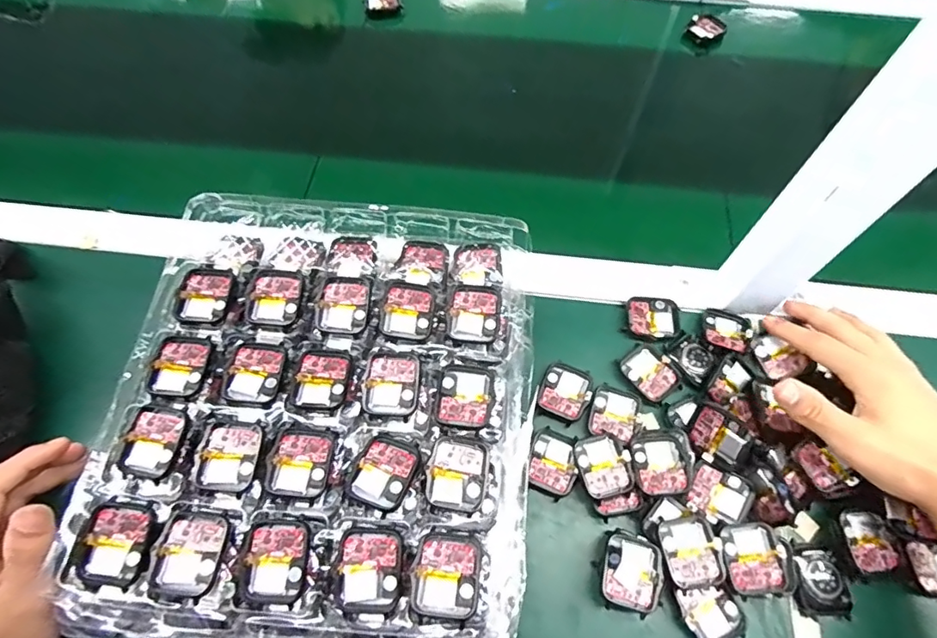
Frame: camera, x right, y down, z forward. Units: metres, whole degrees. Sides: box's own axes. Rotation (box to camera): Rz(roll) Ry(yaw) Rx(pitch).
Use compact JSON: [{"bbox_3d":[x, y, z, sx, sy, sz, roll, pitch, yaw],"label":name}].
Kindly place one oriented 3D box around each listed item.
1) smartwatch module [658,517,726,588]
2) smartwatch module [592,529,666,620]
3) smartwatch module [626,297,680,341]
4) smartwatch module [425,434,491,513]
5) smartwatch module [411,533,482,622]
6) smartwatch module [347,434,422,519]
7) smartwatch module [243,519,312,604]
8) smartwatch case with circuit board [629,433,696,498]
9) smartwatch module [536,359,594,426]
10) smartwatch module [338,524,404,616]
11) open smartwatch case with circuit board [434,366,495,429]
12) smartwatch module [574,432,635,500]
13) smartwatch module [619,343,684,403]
[{"bbox_3d":[0.149,0.156,0.343,0.038,0.007,0.041,-10,64,-4],"label":"smartwatch module"},{"bbox_3d":[0.108,0.170,0.344,0.040,0.021,0.047,12,64,7],"label":"smartwatch module"},{"bbox_3d":[0.155,0.000,0.430,0.042,0.006,0.038,3,63,2],"label":"smartwatch module"},{"bbox_3d":[-0.006,0.096,0.317,0.034,0.010,0.042,7,64,4],"label":"smartwatch module"},{"bbox_3d":[-0.012,0.144,0.288,0.036,0.007,0.041,8,64,5],"label":"smartwatch module"},{"bbox_3d":[-0.052,0.096,0.320,0.038,0.011,0.043,22,66,11],"label":"smartwatch module"},{"bbox_3d":[-0.109,0.139,0.293,0.035,0.007,0.043,-1,63,0],"label":"smartwatch module"},{"bbox_3d":[0.140,0.104,0.368,0.041,0.012,0.042,-8,63,-3],"label":"smartwatch case with circuit board"},{"bbox_3d":[0.077,0.057,0.405,0.039,0.005,0.045,27,67,13],"label":"smartwatch module"},{"bbox_3d":[-0.055,0.143,0.292,0.036,0.010,0.045,2,63,2],"label":"smartwatch module"},{"bbox_3d":[-0.002,0.052,0.339,0.034,0.008,0.041,10,64,6],"label":"open smartwatch case with circuit board"},{"bbox_3d":[0.098,0.104,0.366,0.037,0.005,0.043,-15,66,-4],"label":"smartwatch module"},{"bbox_3d":[0.146,0.043,0.410,0.036,0.004,0.043,-35,68,-16],"label":"smartwatch module"}]

